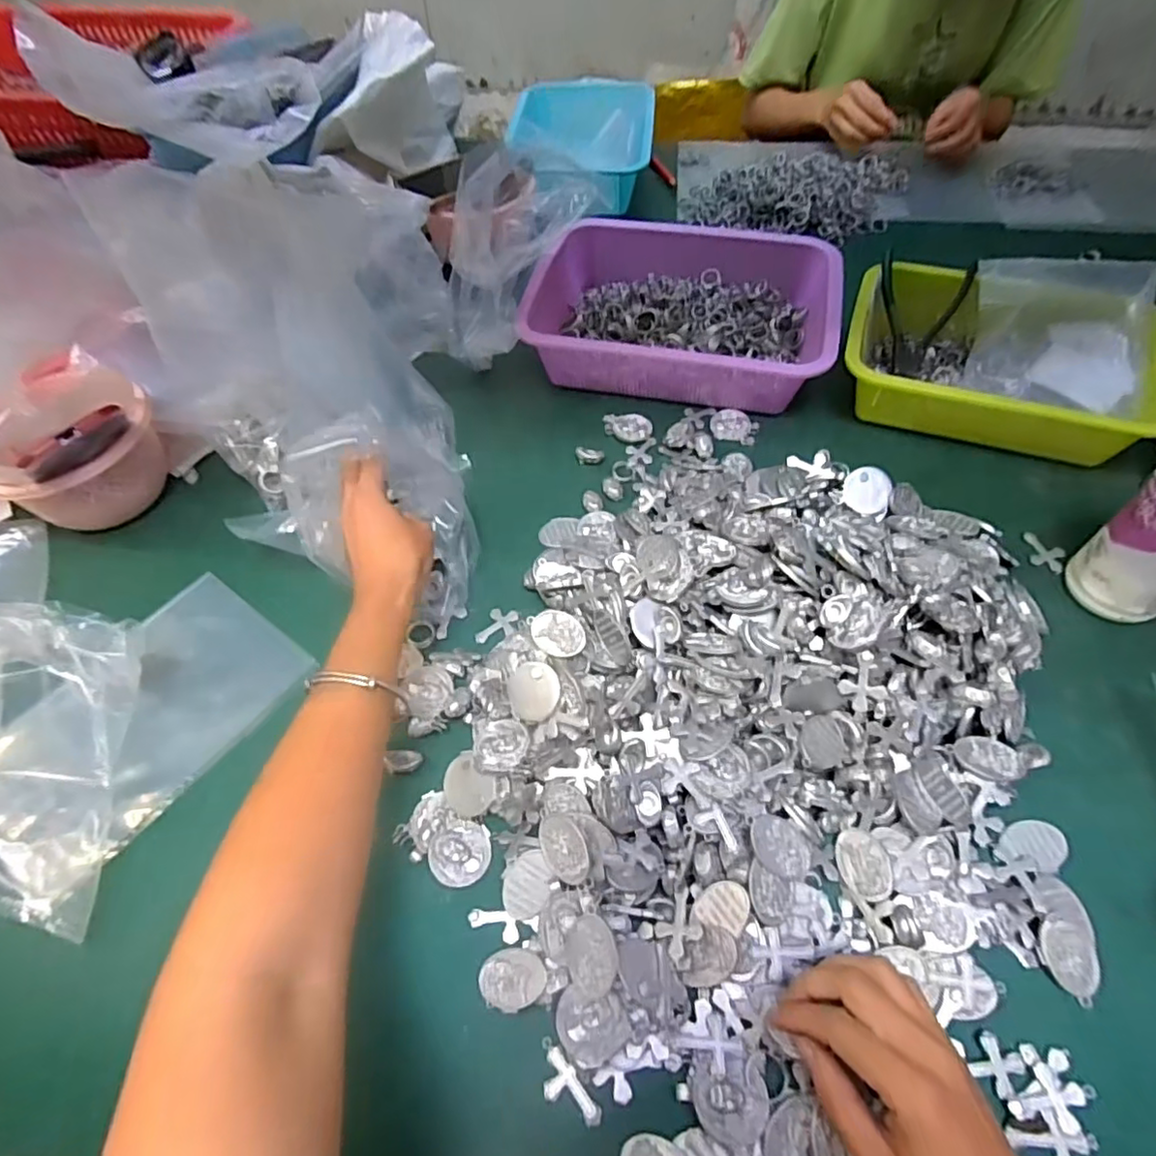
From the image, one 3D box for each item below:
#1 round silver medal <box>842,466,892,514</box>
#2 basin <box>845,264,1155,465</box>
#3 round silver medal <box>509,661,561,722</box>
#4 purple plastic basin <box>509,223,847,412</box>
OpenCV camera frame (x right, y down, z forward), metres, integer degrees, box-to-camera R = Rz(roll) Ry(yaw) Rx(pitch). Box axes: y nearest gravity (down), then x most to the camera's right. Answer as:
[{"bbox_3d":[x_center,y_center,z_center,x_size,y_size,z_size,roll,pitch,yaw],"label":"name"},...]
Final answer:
[{"bbox_3d":[0.239,-0.072,0.524,0.039,0.004,0.037,0,93,-1],"label":"round silver medal"},{"bbox_3d":[0.391,-0.209,0.599,0.258,0.084,0.177,18,59,14],"label":"basin"},{"bbox_3d":[-0.030,0.075,0.426,0.038,0.004,0.037,-5,77,22],"label":"round silver medal"},{"bbox_3d":[0.112,-0.286,0.673,0.294,0.078,0.207,9,57,9],"label":"purple plastic basin"}]

